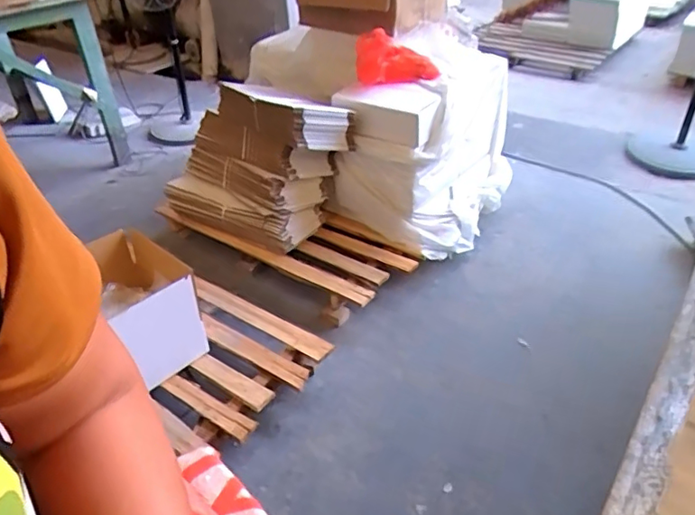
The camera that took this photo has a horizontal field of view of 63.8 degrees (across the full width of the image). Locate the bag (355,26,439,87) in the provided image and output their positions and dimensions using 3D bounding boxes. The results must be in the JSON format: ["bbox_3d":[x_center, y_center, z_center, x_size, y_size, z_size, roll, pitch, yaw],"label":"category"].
[{"bbox_3d":[0.147,-0.624,1.741,0.145,0.163,0.232,-30,44,-30],"label":"bag"}]

